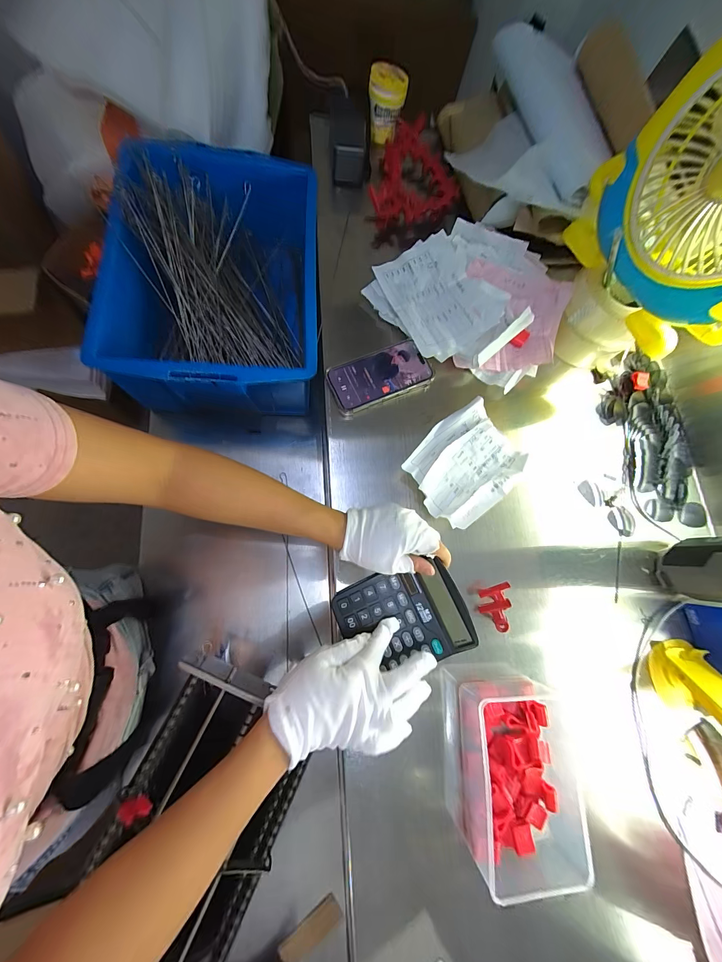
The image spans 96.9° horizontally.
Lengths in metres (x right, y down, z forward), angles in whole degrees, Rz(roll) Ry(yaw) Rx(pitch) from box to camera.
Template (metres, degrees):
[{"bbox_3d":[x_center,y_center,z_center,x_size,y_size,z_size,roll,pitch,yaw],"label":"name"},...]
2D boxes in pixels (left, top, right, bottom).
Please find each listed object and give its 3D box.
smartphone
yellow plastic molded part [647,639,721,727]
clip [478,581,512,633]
[{"bbox_3d":[0.028,-0.152,0.460,0.147,0.010,0.078,-18,80,-12],"label":"smartphone"},{"bbox_3d":[0.441,0.261,0.412,0.079,0.078,0.085,20,77,4],"label":"yellow plastic molded part"},{"bbox_3d":[0.170,0.160,0.401,0.035,0.022,0.058,-5,77,-9],"label":"clip"}]

